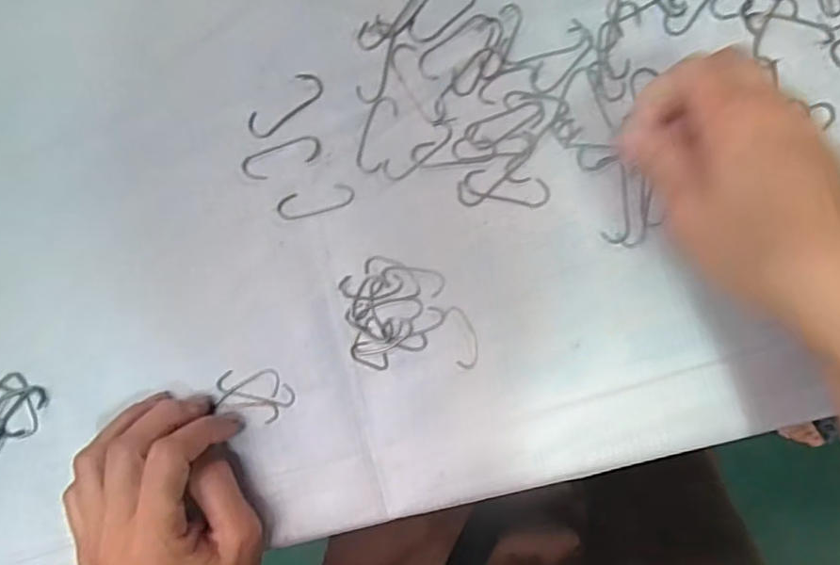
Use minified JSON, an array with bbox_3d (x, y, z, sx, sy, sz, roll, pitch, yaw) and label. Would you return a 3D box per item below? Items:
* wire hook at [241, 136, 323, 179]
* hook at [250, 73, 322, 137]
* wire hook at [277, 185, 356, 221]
[{"bbox_3d":[-0.073,-0.067,0.317,0.043,0.004,0.016,-22,87,2],"label":"wire hook"},{"bbox_3d":[-0.071,-0.093,0.319,0.044,0.004,0.017,-40,87,1],"label":"hook"},{"bbox_3d":[-0.055,-0.043,0.317,0.041,0.004,0.013,-11,87,2],"label":"wire hook"}]

